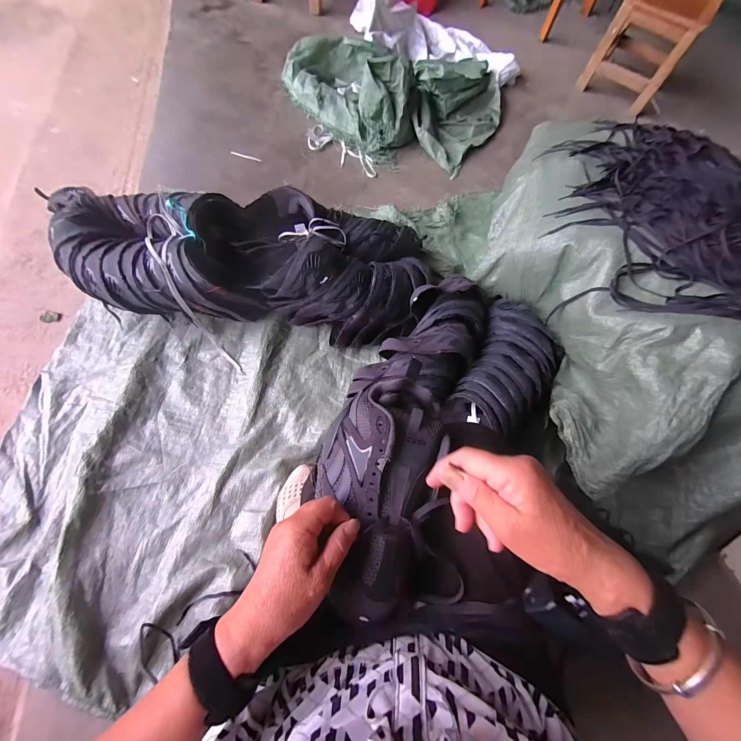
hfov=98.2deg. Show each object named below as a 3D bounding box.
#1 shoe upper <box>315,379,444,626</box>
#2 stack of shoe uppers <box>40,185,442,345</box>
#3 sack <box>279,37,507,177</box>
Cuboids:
[{"bbox_3d":[0.008,0.119,0.332,0.126,0.052,0.236,9,72,1],"label":"shoe upper"},{"bbox_3d":[-0.269,-0.273,0.778,0.830,0.179,0.356,10,69,0],"label":"stack of shoe uppers"},{"bbox_3d":[0.079,-1.016,1.130,0.776,0.176,0.556,19,69,4],"label":"sack"}]

